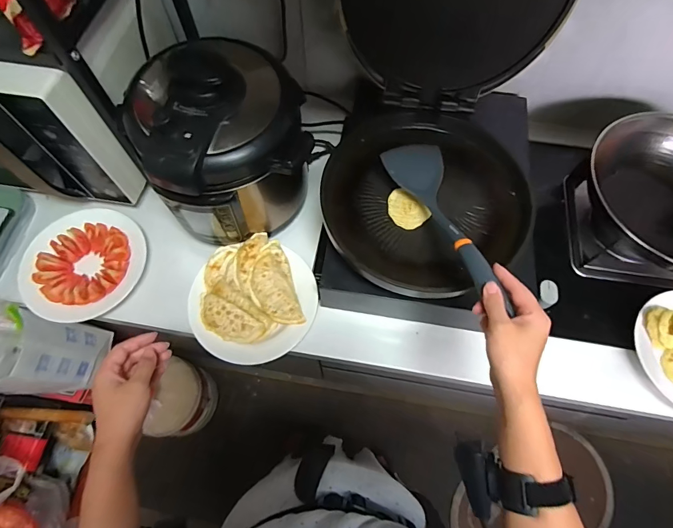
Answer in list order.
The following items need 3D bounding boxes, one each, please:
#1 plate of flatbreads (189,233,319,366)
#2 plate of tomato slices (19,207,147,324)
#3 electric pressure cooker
[{"bbox_3d":[-0.145,0.059,0.674,0.209,0.044,0.211,0,66,0],"label":"plate of flatbreads"},{"bbox_3d":[-0.465,-0.009,0.714,0.198,0.037,0.225,-20,67,-8],"label":"plate of tomato slices"},{"bbox_3d":[-0.189,-0.213,0.657,0.244,0.267,0.272,-17,67,-8],"label":"electric pressure cooker"}]

